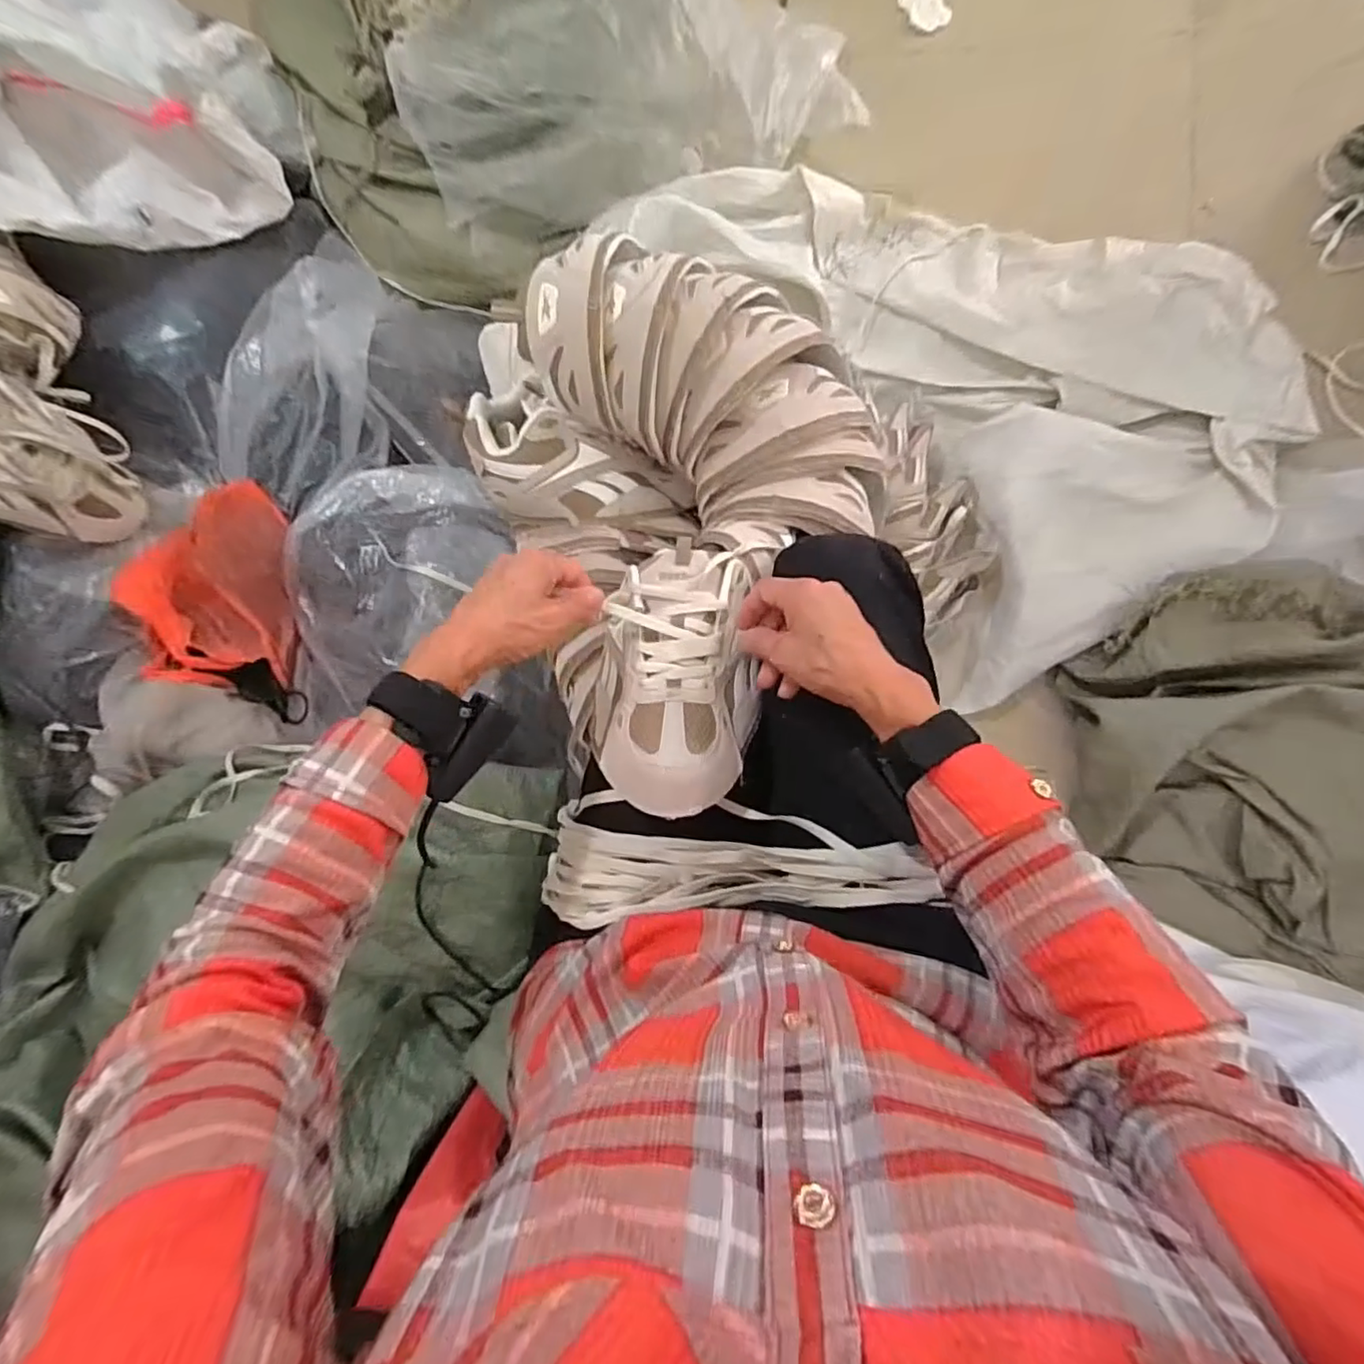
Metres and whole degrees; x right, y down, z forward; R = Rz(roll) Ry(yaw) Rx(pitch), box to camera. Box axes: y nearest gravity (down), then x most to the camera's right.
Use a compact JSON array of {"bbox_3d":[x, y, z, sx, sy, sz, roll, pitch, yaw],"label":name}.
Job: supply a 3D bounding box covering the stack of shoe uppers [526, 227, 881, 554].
[{"bbox_3d":[0.033,-0.243,0.529,0.188,0.106,0.314,-44,80,1],"label":"stack of shoe uppers"}]

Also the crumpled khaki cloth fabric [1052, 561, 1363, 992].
[{"bbox_3d":[0.769,0.123,0.650,0.699,0.149,0.406,16,86,9],"label":"crumpled khaki cloth fabric"}]

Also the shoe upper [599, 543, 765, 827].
[{"bbox_3d":[-0.009,0.001,0.481,0.126,0.075,0.209,1,67,10],"label":"shoe upper"}]

